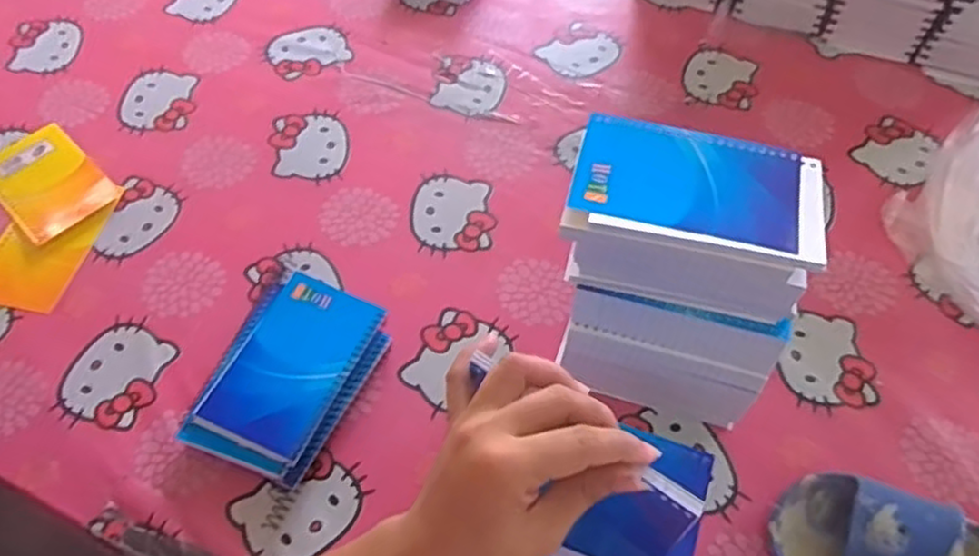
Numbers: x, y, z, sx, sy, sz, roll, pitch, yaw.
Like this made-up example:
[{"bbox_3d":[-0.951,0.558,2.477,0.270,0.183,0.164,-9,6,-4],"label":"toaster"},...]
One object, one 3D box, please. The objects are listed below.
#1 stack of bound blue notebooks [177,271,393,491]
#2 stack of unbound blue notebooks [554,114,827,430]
[{"bbox_3d":[-0.147,0.070,0.521,0.103,0.028,0.142,19,60,11],"label":"stack of bound blue notebooks"},{"bbox_3d":[0.119,0.004,0.479,0.148,0.171,0.116,14,59,8],"label":"stack of unbound blue notebooks"}]

